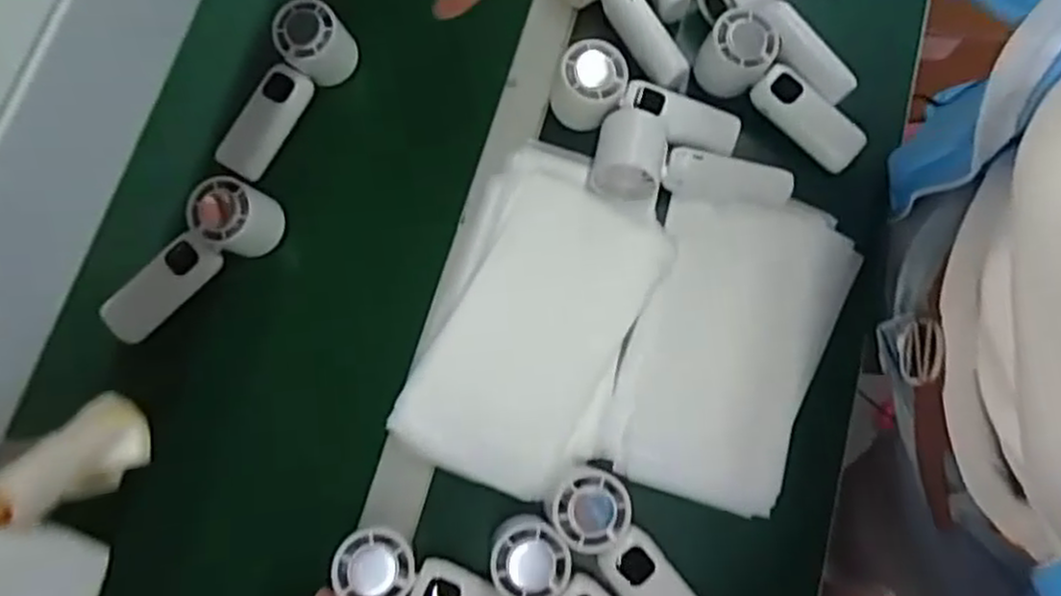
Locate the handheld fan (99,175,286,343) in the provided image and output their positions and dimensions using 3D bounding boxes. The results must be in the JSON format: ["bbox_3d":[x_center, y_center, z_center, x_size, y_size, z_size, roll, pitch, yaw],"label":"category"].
[{"bbox_3d":[-0.266,-0.032,0.570,0.148,0.044,0.050,-43,79,-9],"label":"handheld fan"}]

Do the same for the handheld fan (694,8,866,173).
[{"bbox_3d":[0.205,-0.168,0.596,0.048,0.052,0.150,-44,79,-9],"label":"handheld fan"}]

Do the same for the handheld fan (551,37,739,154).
[{"bbox_3d":[0.092,-0.155,0.600,0.157,0.063,0.051,21,77,6],"label":"handheld fan"}]

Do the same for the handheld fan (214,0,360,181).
[{"bbox_3d":[-0.205,-0.171,0.612,0.055,0.042,0.150,35,95,9],"label":"handheld fan"}]

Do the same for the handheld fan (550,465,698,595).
[{"bbox_3d":[0.073,0.186,0.513,0.051,0.053,0.151,-38,79,-8],"label":"handheld fan"}]

